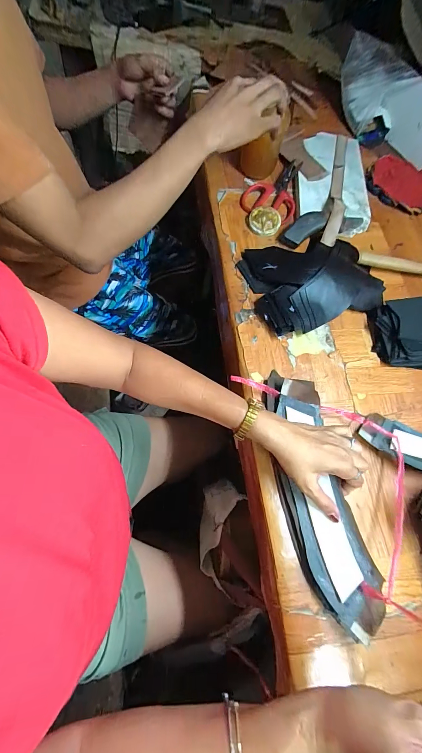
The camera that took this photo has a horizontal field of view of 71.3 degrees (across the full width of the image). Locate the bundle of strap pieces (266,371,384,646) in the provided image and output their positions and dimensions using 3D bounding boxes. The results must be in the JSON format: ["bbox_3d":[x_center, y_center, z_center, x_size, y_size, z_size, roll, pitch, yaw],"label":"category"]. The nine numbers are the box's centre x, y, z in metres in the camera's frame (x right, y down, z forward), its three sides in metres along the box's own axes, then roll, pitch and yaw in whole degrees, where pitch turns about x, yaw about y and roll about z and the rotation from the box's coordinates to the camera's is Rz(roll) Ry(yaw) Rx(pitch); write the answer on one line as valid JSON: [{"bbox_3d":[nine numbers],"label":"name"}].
[{"bbox_3d":[0.136,0.139,0.378,0.088,0.028,0.308,-9,70,-5],"label":"bundle of strap pieces"}]

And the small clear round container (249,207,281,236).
[{"bbox_3d":[0.103,-0.291,0.549,0.056,0.015,0.055,3,67,-8],"label":"small clear round container"}]

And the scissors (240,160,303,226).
[{"bbox_3d":[0.120,-0.373,0.583,0.105,0.012,0.175,17,66,-3],"label":"scissors"}]

